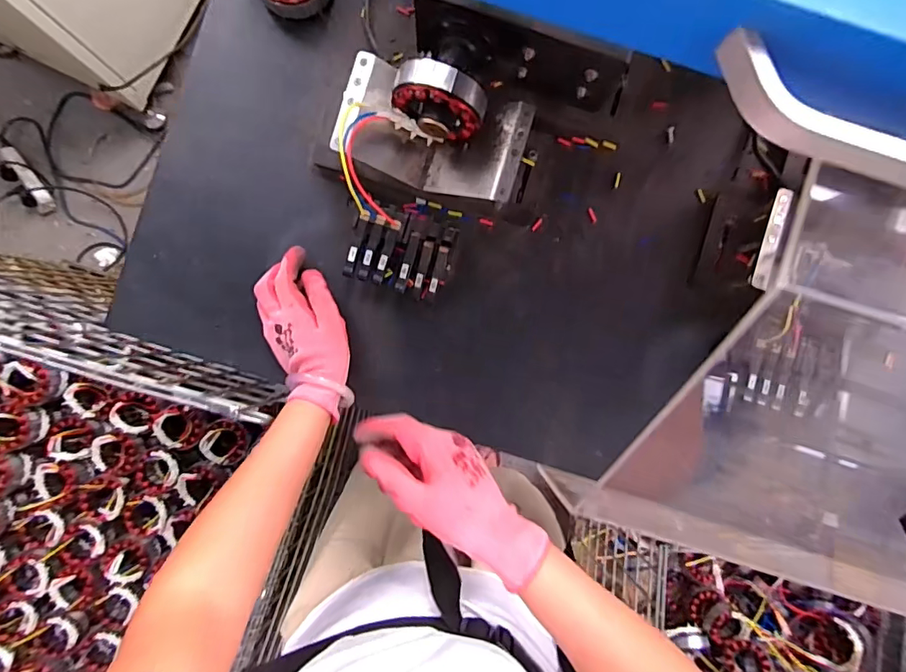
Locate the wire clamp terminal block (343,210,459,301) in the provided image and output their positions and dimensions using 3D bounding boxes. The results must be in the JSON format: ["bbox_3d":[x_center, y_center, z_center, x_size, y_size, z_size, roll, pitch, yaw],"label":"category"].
[{"bbox_3d":[-0.053,-0.084,0.520,0.104,0.038,0.072,12,89,0],"label":"wire clamp terminal block"}]

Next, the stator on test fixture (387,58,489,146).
[{"bbox_3d":[-0.013,-0.214,0.463,0.089,0.075,0.053,17,89,0],"label":"stator on test fixture"}]

